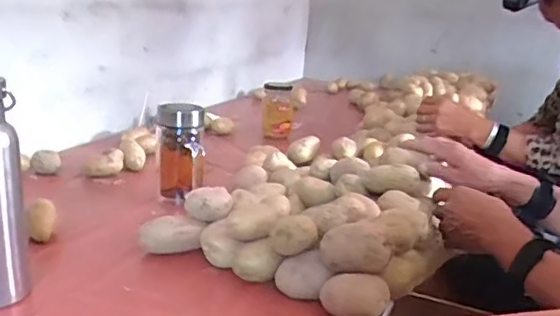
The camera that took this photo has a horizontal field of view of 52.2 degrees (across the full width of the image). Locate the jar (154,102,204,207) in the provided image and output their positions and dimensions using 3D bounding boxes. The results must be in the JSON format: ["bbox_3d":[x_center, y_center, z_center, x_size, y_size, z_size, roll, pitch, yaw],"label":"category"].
[{"bbox_3d":[-0.158,-0.004,0.910,0.069,0.163,0.066,-2,17,-13],"label":"jar"}]

